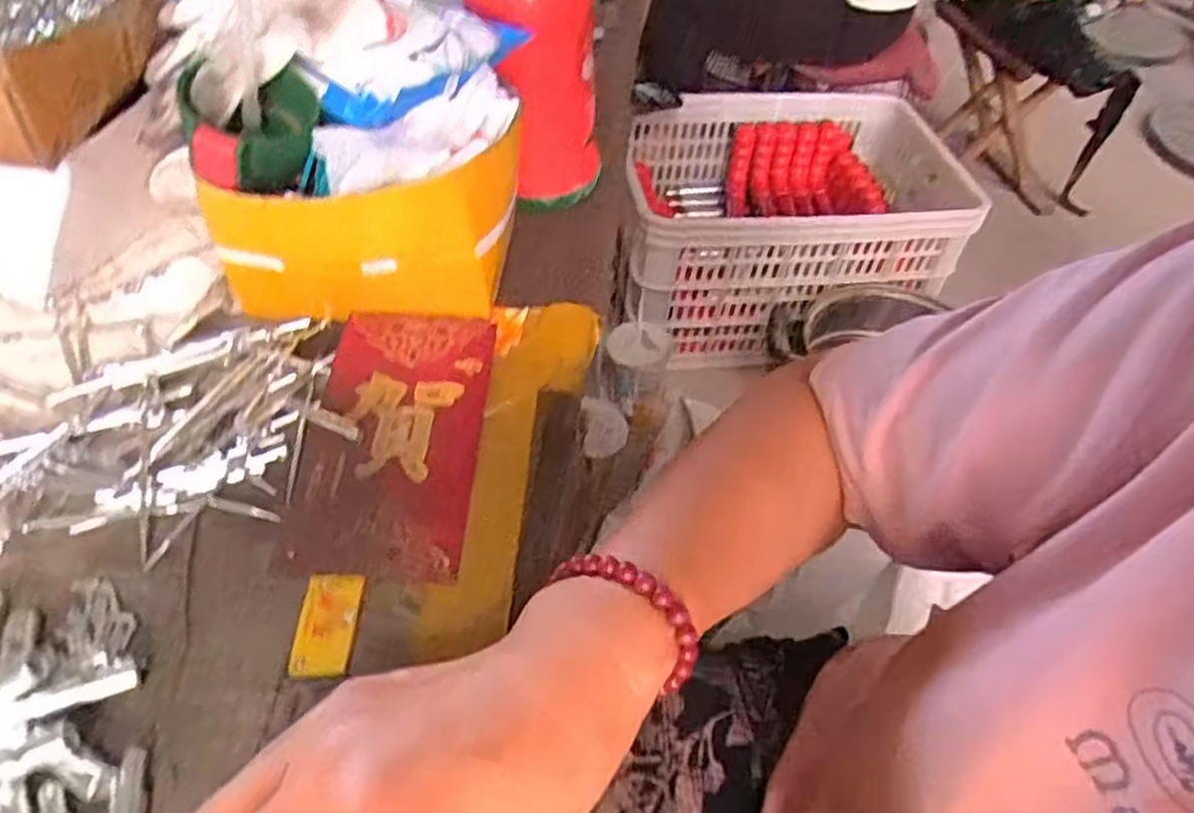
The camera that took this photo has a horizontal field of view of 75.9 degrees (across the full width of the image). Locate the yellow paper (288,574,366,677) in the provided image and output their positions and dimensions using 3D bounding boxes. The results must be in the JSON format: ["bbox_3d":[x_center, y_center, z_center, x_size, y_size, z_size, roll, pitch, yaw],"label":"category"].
[{"bbox_3d":[-0.118,0.094,0.333,0.025,0.004,0.045,1,49,-2],"label":"yellow paper"}]

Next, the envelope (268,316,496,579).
[{"bbox_3d":[-0.105,0.012,0.400,0.086,0.007,0.162,3,52,-1],"label":"envelope"}]

